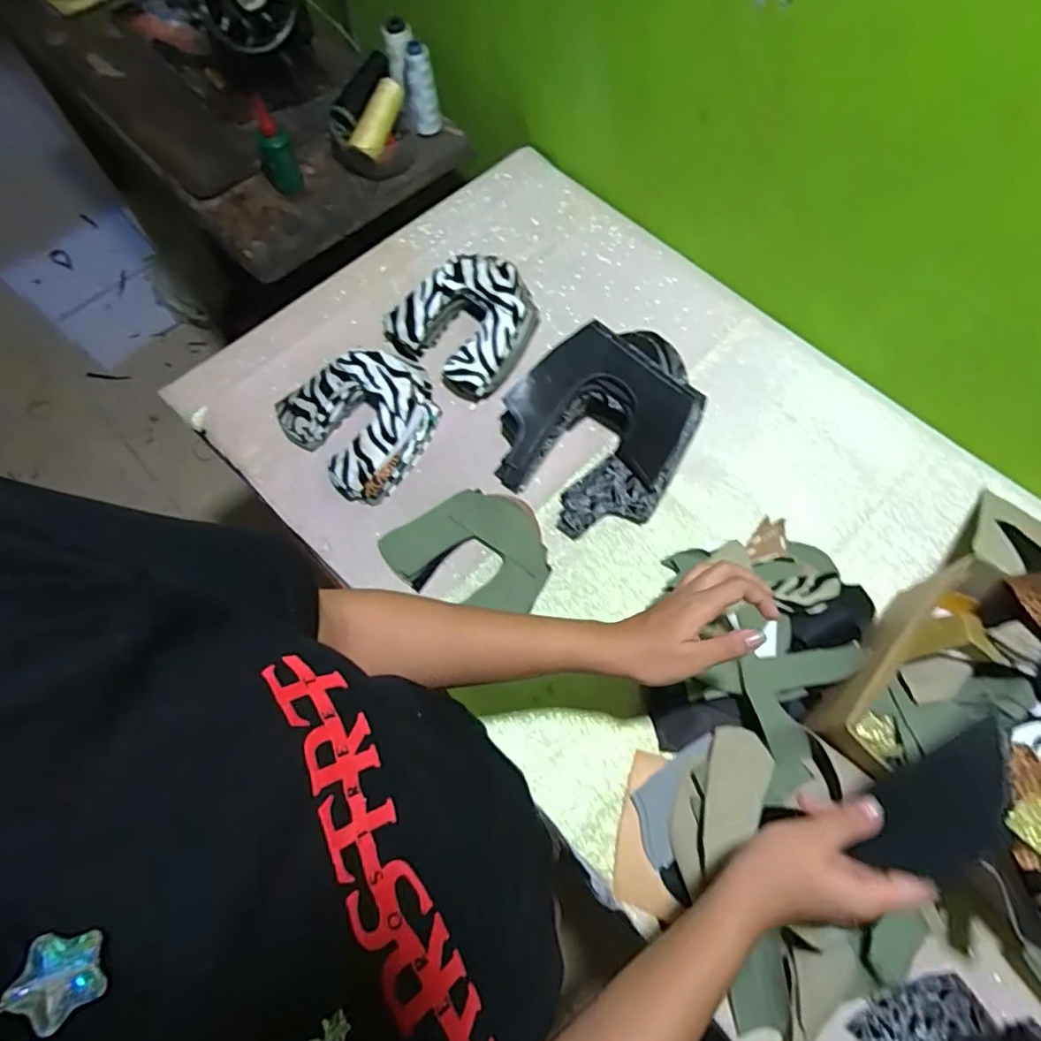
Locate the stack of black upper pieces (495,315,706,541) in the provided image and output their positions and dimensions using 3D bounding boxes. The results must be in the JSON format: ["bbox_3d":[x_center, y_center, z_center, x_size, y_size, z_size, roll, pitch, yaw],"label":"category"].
[{"bbox_3d":[0.079,-0.105,0.652,0.206,0.109,0.216,23,69,10],"label":"stack of black upper pieces"}]

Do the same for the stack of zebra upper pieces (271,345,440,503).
[{"bbox_3d":[-0.177,-0.123,0.701,0.162,0.052,0.168,-42,72,-15],"label":"stack of zebra upper pieces"}]

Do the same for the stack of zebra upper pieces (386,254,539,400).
[{"bbox_3d":[-0.065,-0.245,0.739,0.163,0.068,0.151,39,72,16],"label":"stack of zebra upper pieces"}]

